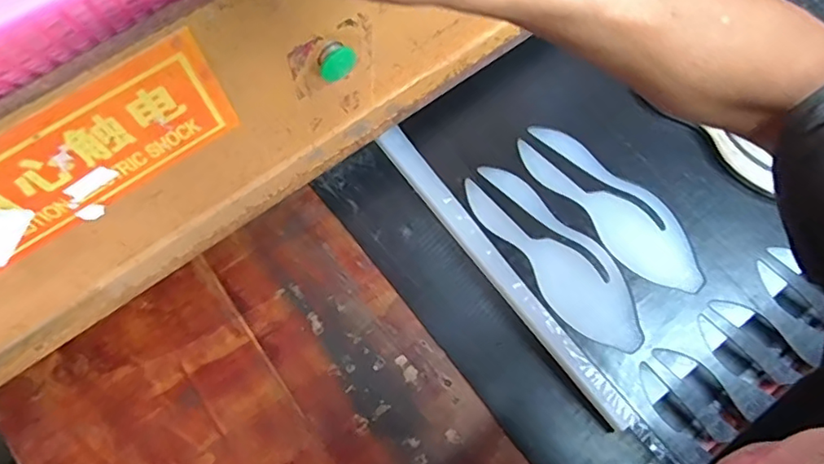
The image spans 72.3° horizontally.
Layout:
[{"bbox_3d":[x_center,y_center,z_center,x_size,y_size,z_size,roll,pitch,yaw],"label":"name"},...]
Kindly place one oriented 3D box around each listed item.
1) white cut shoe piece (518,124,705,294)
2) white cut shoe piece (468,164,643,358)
[{"bbox_3d":[0.252,-0.035,0.709,0.092,0.010,0.271,-42,76,-13],"label":"white cut shoe piece"},{"bbox_3d":[0.176,0.027,0.688,0.090,0.005,0.272,-37,75,-12],"label":"white cut shoe piece"}]

